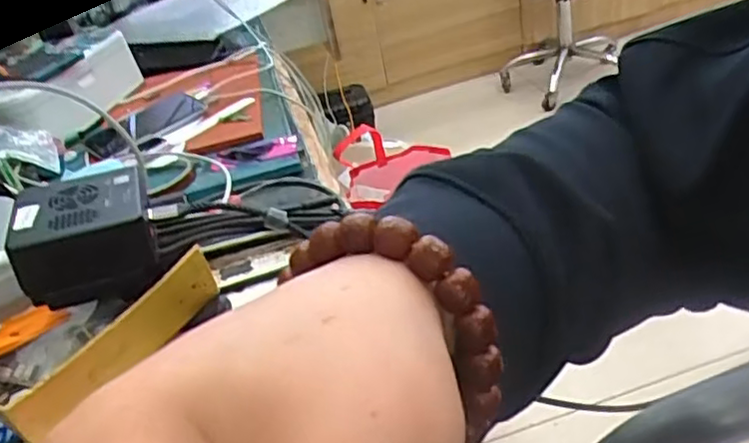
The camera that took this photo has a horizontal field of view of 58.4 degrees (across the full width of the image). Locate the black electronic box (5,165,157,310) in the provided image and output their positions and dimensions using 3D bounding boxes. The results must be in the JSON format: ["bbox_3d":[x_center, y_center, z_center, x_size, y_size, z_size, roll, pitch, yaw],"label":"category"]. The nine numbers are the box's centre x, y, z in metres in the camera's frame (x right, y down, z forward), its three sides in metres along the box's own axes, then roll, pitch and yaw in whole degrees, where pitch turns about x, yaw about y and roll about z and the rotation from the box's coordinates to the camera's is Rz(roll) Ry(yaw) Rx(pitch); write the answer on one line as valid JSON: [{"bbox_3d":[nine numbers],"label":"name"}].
[{"bbox_3d":[-0.179,0.007,0.420,0.077,0.051,0.069,-20,33,-11],"label":"black electronic box"}]

